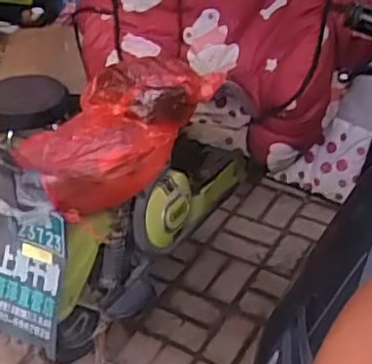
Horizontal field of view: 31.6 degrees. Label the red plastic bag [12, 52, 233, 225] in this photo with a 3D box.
[{"bbox_3d":[-0.171,-0.117,1.481,0.243,0.193,0.480,28,45,32],"label":"red plastic bag"}]

